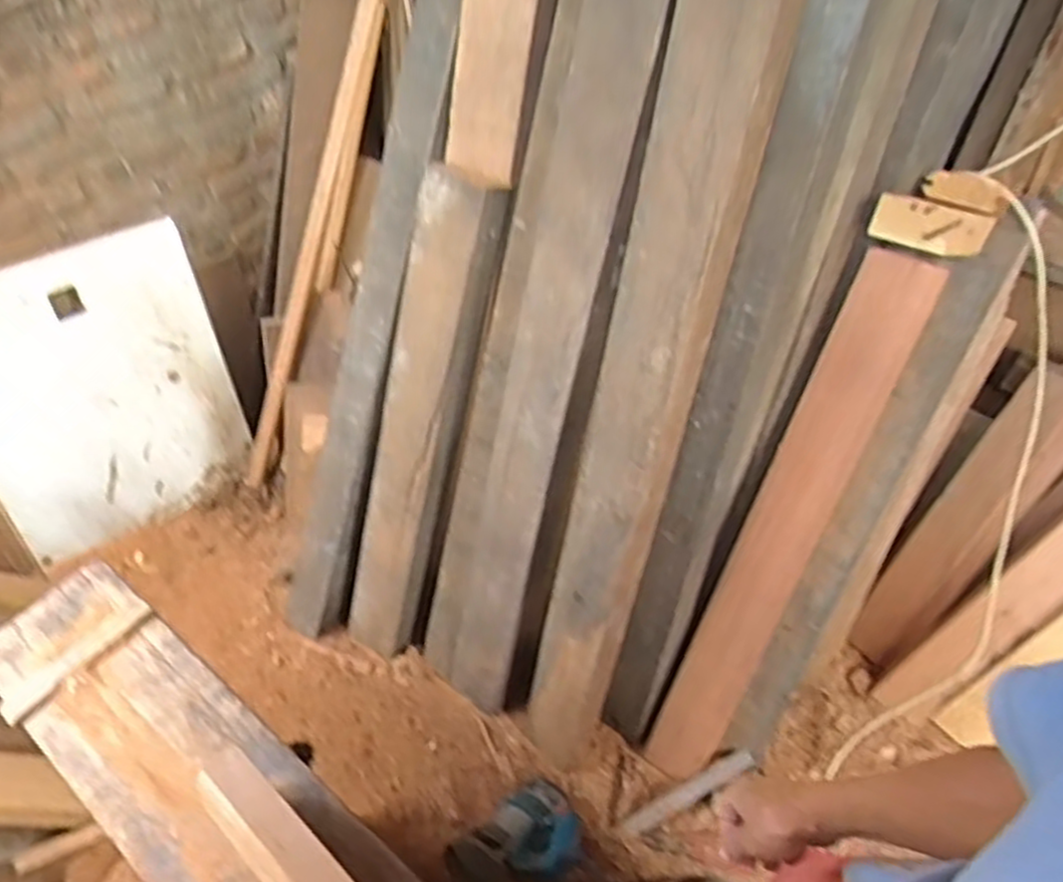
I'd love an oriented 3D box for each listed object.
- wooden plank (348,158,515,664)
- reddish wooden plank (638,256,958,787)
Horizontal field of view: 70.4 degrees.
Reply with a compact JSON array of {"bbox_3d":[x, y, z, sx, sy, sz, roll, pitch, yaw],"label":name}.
[{"bbox_3d":[-0.207,0.010,1.326,0.157,0.927,0.062,19,30,9],"label":"wooden plank"},{"bbox_3d":[0.389,0.175,1.228,0.108,0.972,0.058,27,21,22],"label":"reddish wooden plank"}]

